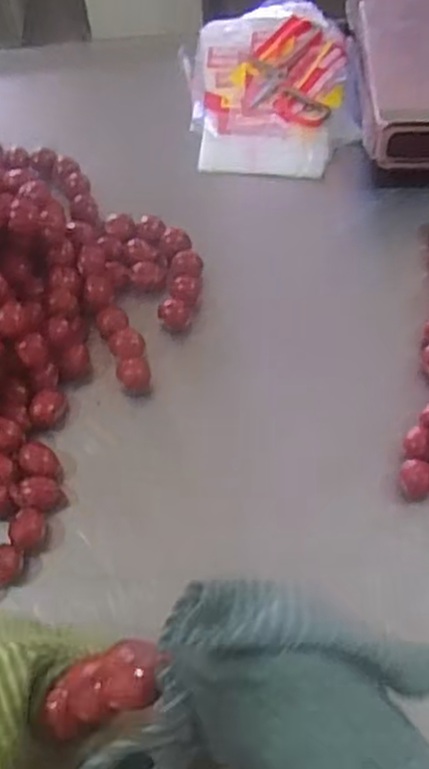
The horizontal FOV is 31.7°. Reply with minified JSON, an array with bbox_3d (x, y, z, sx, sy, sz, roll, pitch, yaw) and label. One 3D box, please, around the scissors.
[{"bbox_3d":[0.097,-0.389,0.979,0.095,0.004,0.130,-7,78,14],"label":"scissors"}]

